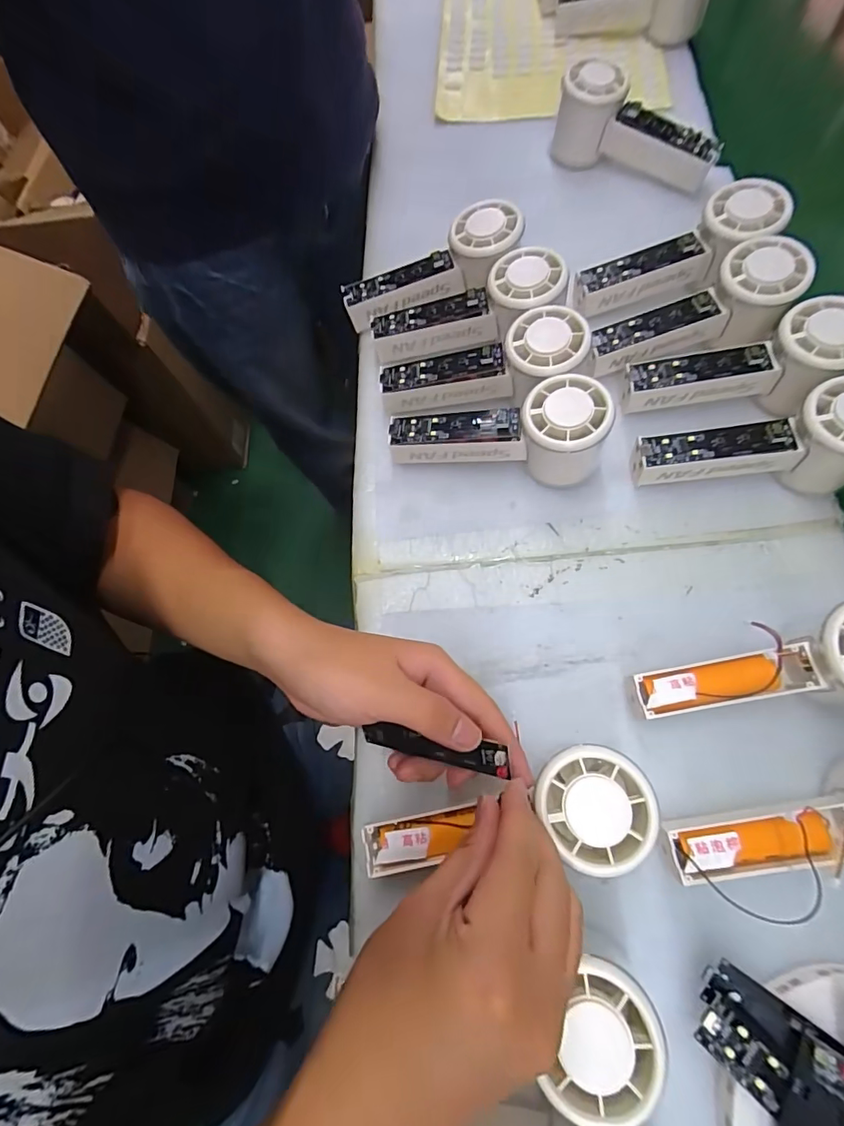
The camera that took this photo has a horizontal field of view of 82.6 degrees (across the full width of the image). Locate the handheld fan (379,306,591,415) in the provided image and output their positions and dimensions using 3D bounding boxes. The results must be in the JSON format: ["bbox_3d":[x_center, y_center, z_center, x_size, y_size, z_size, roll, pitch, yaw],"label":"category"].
[{"bbox_3d":[0.046,-0.141,0.362,0.152,0.048,0.054,-10,68,18],"label":"handheld fan"}]

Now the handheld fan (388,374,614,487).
[{"bbox_3d":[0.054,-0.096,0.344,0.149,0.064,0.053,12,72,9],"label":"handheld fan"}]

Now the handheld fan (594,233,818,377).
[{"bbox_3d":[0.204,-0.182,0.362,0.154,0.038,0.067,-19,69,12],"label":"handheld fan"}]

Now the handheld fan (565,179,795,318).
[{"bbox_3d":[0.201,-0.242,0.383,0.160,0.039,0.056,-22,69,13],"label":"handheld fan"}]

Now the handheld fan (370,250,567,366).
[{"bbox_3d":[0.033,-0.193,0.377,0.145,0.061,0.065,-15,70,-4],"label":"handheld fan"}]

